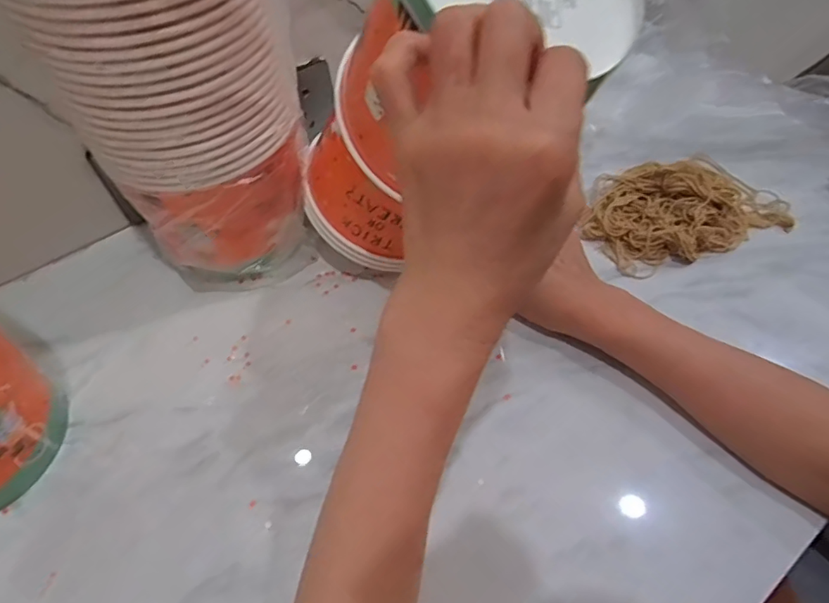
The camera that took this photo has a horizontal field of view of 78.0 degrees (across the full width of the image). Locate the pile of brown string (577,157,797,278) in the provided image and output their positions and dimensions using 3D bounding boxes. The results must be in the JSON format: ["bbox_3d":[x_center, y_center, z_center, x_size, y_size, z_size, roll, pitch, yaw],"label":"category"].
[{"bbox_3d":[0.272,-0.105,0.518,0.203,0.040,0.127,-18,58,-11],"label":"pile of brown string"}]

